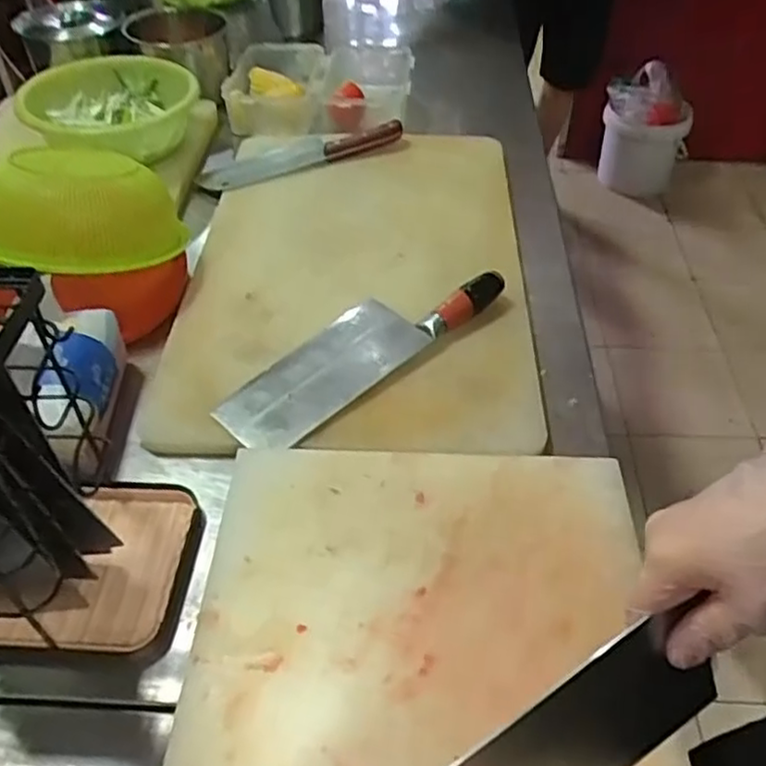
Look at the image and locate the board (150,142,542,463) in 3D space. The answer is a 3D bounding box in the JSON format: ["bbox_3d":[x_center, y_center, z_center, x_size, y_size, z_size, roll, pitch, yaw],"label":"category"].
[{"bbox_3d":[-0.022,-0.124,0.751,0.358,0.042,0.496,2,51,3],"label":"board"}]

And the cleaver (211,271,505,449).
[{"bbox_3d":[-0.019,-0.039,0.646,0.285,0.033,0.078,-32,55,-24],"label":"cleaver"}]

